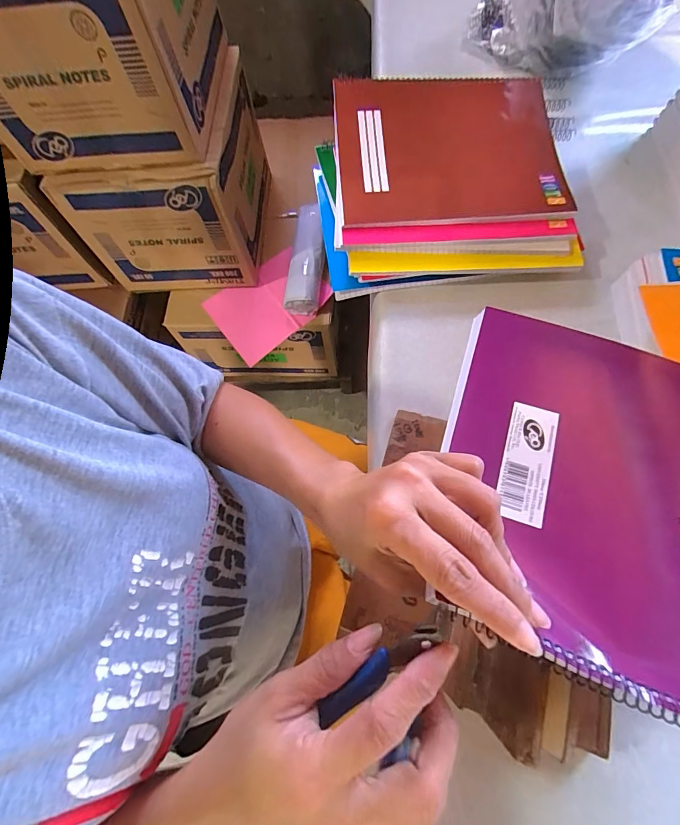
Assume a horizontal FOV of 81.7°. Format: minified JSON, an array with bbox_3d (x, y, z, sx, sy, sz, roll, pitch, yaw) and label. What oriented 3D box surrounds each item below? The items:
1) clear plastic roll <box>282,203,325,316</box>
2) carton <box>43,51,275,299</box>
[{"bbox_3d":[-0.081,-0.361,0.933,0.088,0.086,0.252,5,69,4],"label":"clear plastic roll"},{"bbox_3d":[-0.373,-0.531,0.903,0.354,0.281,0.366,-2,68,2],"label":"carton"}]

